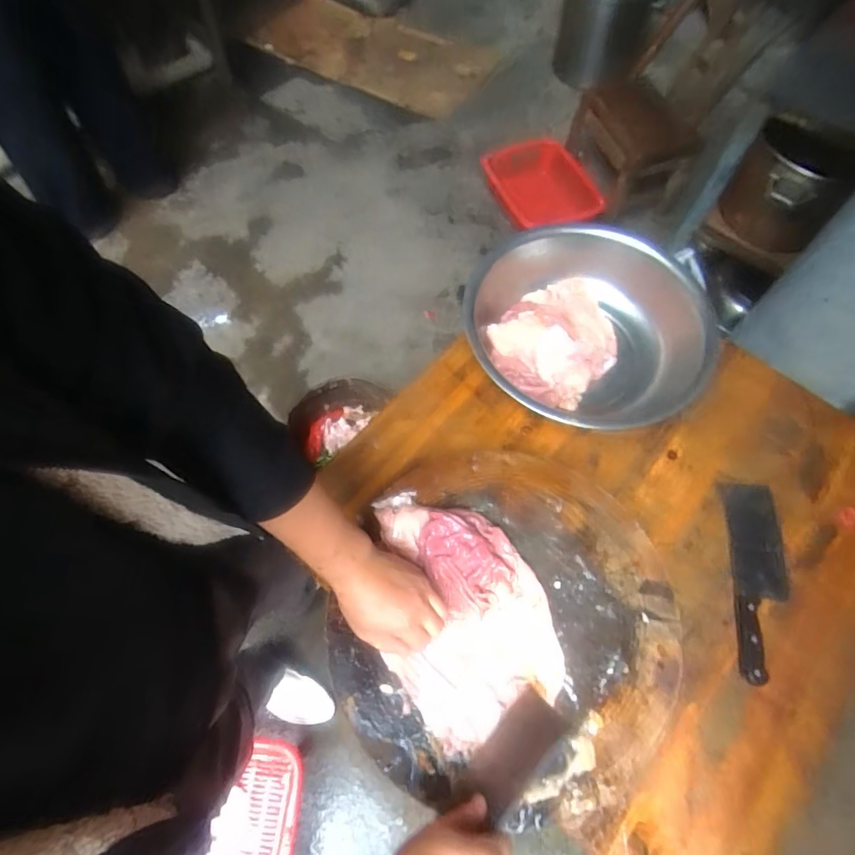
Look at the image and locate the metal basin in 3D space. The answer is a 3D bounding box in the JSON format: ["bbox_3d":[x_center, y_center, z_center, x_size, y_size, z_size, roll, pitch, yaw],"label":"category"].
[{"bbox_3d":[0.250,-0.146,0.812,0.343,0.119,0.357,1,64,-1],"label":"metal basin"}]

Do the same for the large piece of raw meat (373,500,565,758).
[{"bbox_3d":[0.039,0.212,0.583,0.192,0.037,0.290,-22,67,-12],"label":"large piece of raw meat"}]

